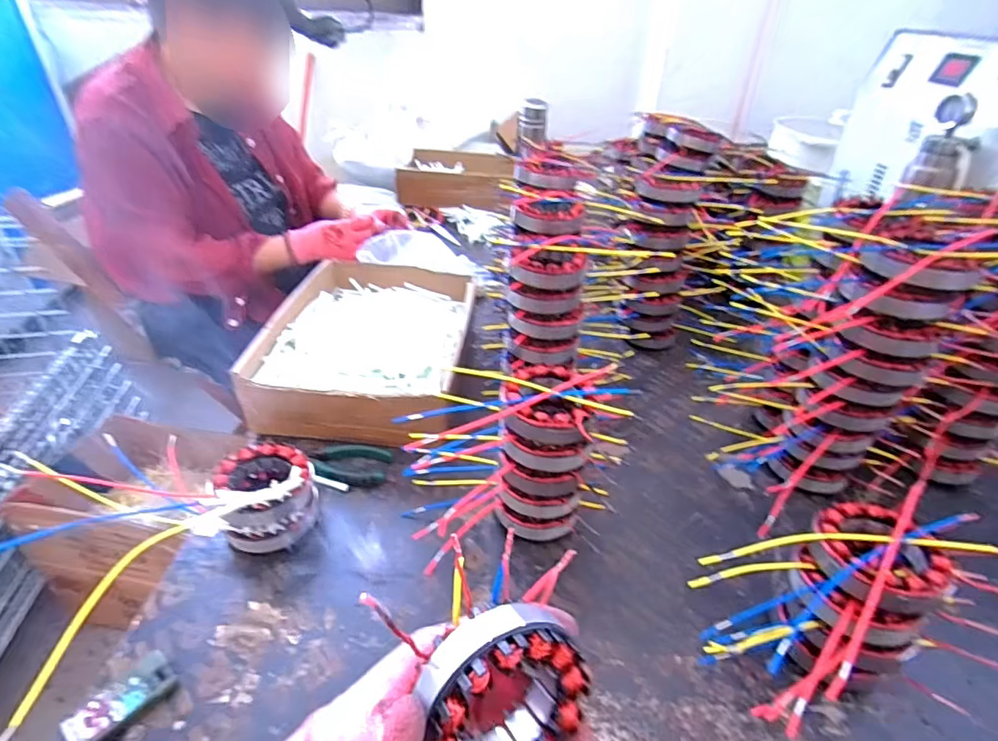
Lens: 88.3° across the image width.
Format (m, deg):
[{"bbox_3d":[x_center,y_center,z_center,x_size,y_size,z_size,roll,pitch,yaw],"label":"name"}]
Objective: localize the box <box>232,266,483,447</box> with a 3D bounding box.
[{"bbox_3d":[-0.169,-0.044,0.714,0.241,0.088,0.351,2,36,0],"label":"box"}]

